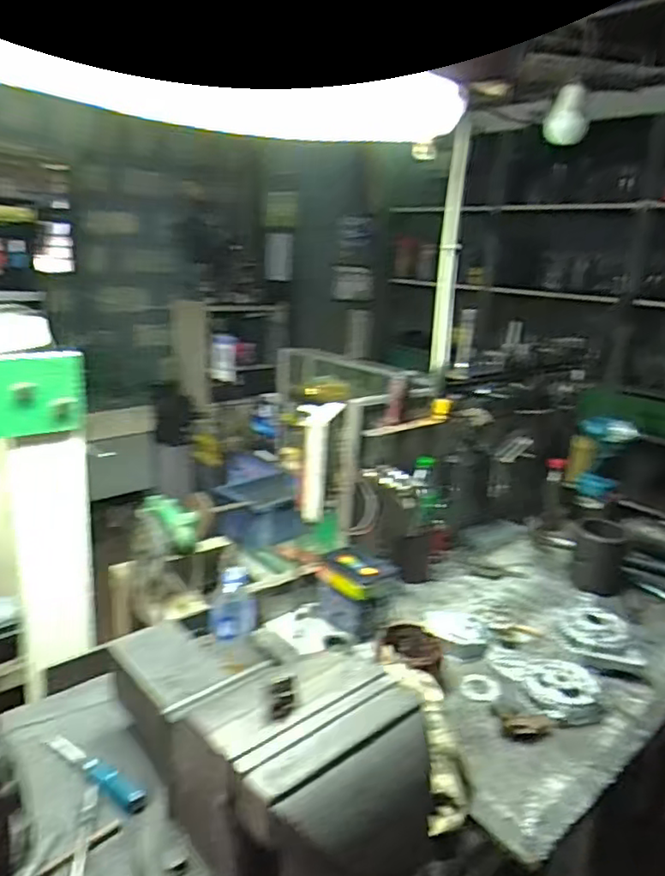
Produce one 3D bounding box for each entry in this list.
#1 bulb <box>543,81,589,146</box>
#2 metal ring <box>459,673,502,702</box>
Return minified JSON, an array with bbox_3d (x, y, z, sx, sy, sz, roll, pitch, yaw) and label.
[{"bbox_3d":[0.430,-0.589,1.130,0.073,0.092,0.068,10,17,19],"label":"bulb"},{"bbox_3d":[0.242,0.405,1.009,0.063,0.005,0.053,-4,31,-7],"label":"metal ring"}]

